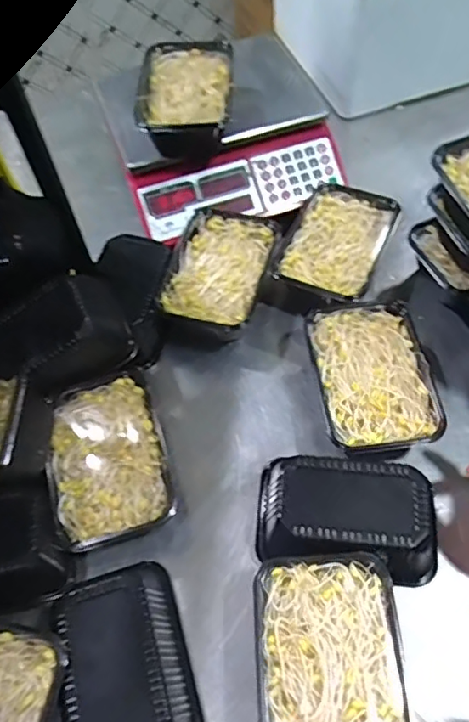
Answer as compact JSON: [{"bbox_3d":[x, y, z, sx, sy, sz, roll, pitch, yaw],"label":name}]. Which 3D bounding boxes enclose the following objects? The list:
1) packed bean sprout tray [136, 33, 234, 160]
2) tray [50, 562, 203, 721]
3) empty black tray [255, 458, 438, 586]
[{"bbox_3d":[-0.063,-0.353,0.769,0.118,0.078,0.175,-1,59,3],"label":"packed bean sprout tray"},{"bbox_3d":[-0.101,0.282,0.511,0.107,0.077,0.163,-14,59,-5],"label":"tray"},{"bbox_3d":[0.112,0.156,0.568,0.172,0.073,0.102,7,59,8],"label":"empty black tray"}]

